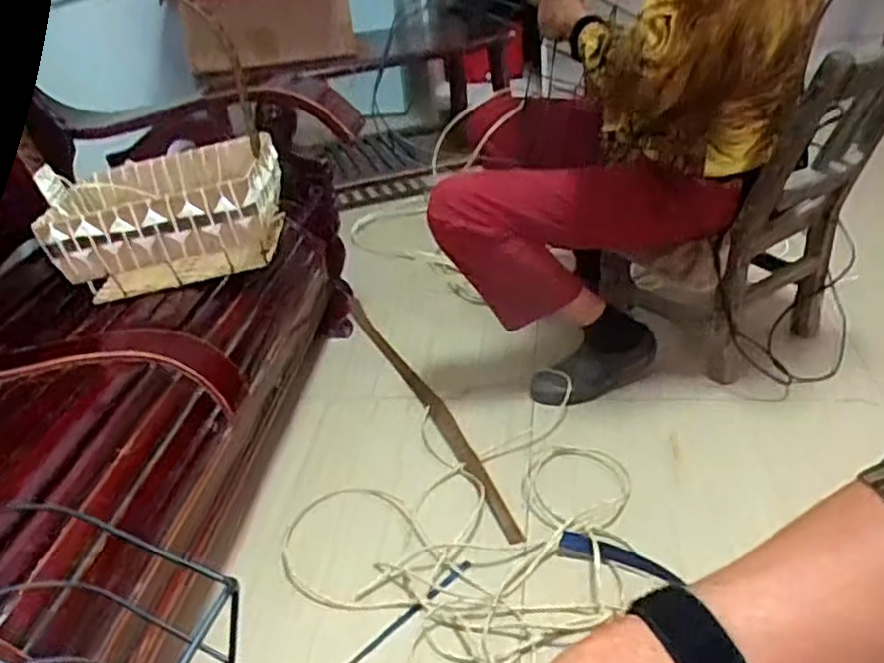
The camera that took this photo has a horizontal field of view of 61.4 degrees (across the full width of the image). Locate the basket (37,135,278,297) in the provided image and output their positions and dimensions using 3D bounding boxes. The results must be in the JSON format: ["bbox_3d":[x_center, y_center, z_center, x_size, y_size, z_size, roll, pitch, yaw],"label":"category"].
[{"bbox_3d":[-0.447,-0.189,1.236,0.348,0.167,0.234,-5,31,0],"label":"basket"}]

